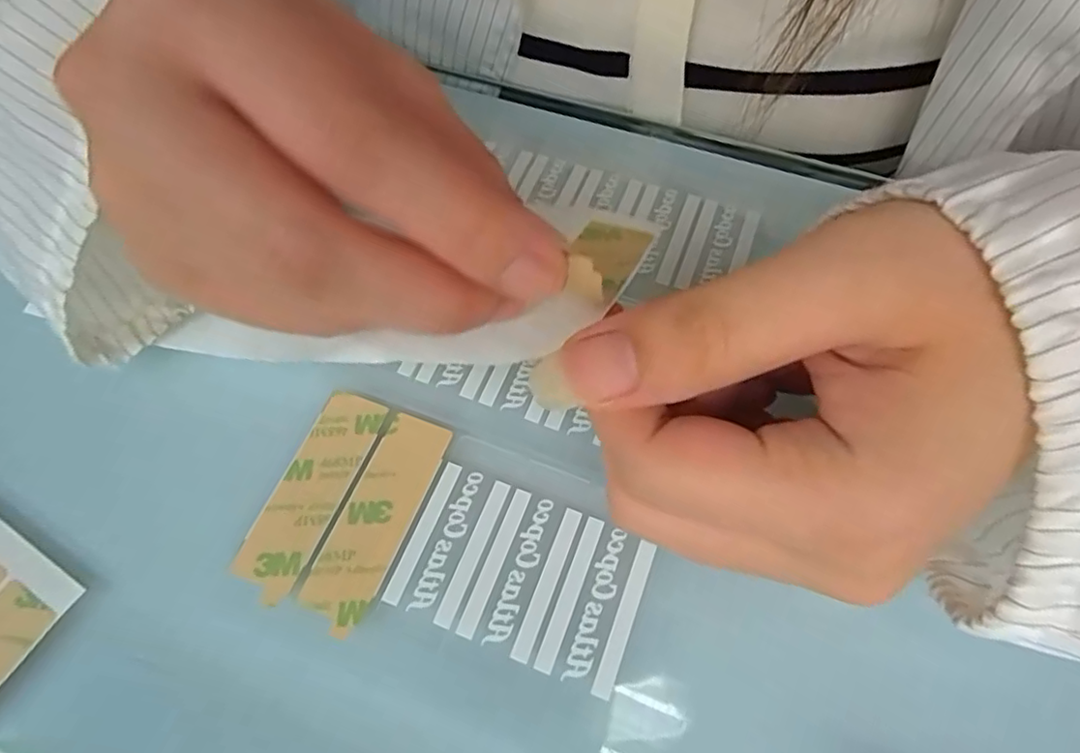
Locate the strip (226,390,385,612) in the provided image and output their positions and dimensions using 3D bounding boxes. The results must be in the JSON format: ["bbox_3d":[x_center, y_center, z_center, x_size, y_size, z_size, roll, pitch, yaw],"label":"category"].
[{"bbox_3d":[-0.067,0.032,0.178,0.020,0.004,0.061,18,64,12],"label":"strip"}]

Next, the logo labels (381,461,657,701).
[{"bbox_3d":[-0.005,0.052,0.166,0.064,0.004,0.041,19,64,12],"label":"logo labels"}]

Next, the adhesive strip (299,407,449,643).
[{"bbox_3d":[-0.047,0.039,0.175,0.020,0.004,0.061,18,64,11],"label":"adhesive strip"}]

